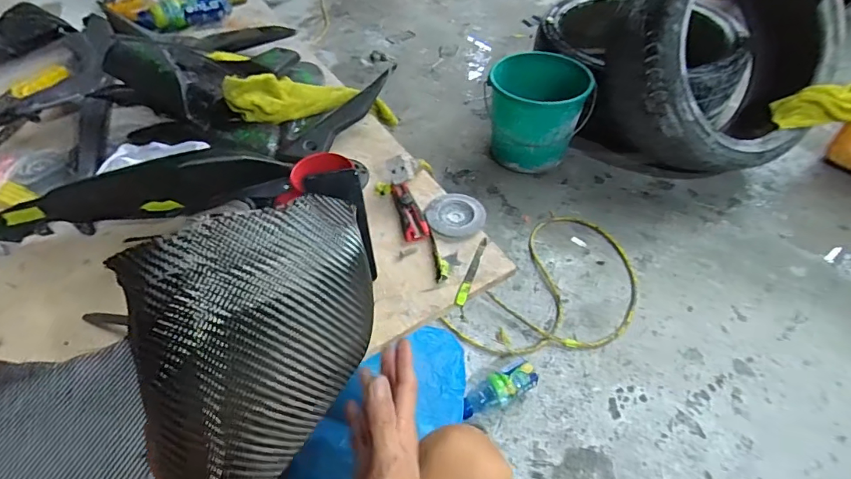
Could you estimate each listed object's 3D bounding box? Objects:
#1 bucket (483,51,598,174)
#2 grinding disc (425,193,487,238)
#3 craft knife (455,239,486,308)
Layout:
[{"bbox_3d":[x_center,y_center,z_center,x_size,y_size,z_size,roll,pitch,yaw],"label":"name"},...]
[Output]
[{"bbox_3d":[0.313,-0.364,1.323,0.249,0.266,0.241,-1,51,2],"label":"bucket"},{"bbox_3d":[0.050,-0.040,0.748,0.094,0.008,0.091,-1,51,2],"label":"grinding disc"},{"bbox_3d":[0.070,0.046,0.681,0.014,0.008,0.129,15,53,15],"label":"craft knife"}]

